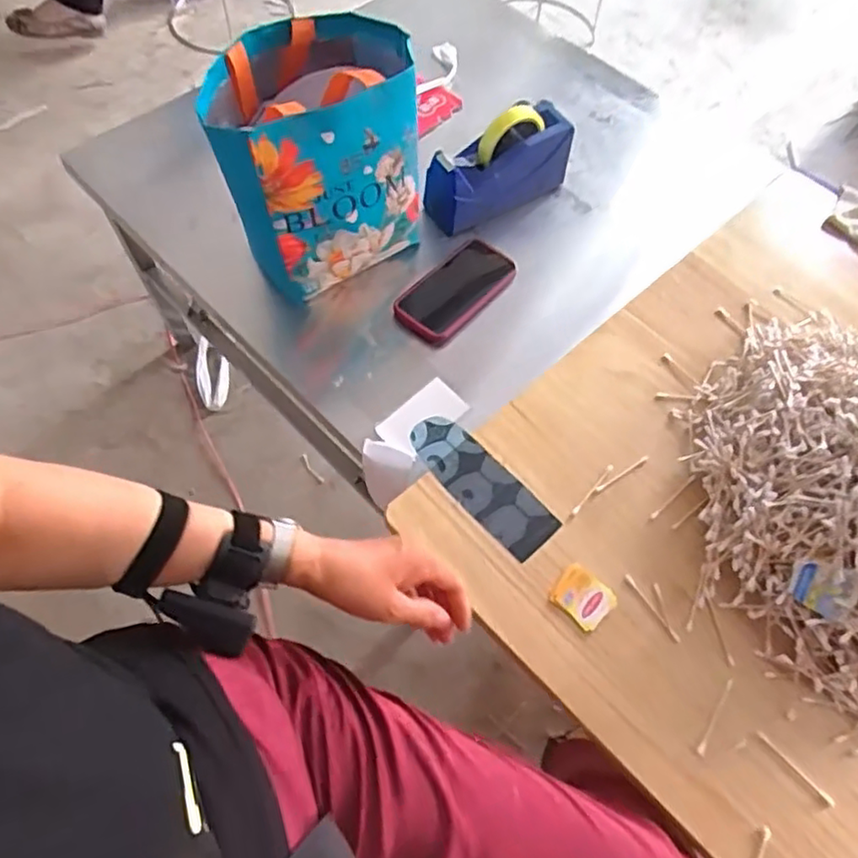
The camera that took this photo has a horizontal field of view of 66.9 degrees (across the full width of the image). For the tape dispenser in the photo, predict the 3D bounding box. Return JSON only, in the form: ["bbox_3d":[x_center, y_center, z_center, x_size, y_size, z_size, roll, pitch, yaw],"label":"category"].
[{"bbox_3d":[0.099,-0.362,0.900,0.214,0.130,0.074,-32,67,-18],"label":"tape dispenser"}]

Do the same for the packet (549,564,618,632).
[{"bbox_3d":[0.144,0.158,0.607,0.052,0.005,0.045,40,67,15],"label":"packet"}]

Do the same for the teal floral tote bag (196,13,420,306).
[{"bbox_3d":[-0.135,-0.322,0.782,0.235,0.228,0.189,-18,64,-12],"label":"teal floral tote bag"}]

